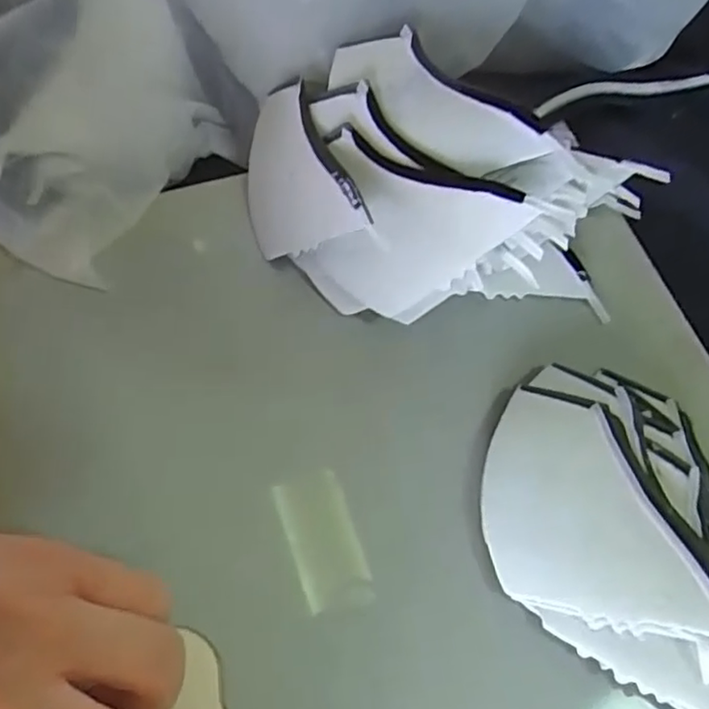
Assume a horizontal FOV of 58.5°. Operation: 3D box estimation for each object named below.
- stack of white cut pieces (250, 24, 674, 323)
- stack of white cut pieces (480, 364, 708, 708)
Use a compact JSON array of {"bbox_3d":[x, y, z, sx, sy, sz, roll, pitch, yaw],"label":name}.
[{"bbox_3d":[0.029,-0.067,0.252,0.158,0.063,0.097,24,67,10],"label":"stack of white cut pieces"},{"bbox_3d":[0.097,0.066,0.216,0.090,0.029,0.132,-16,66,-7],"label":"stack of white cut pieces"}]

